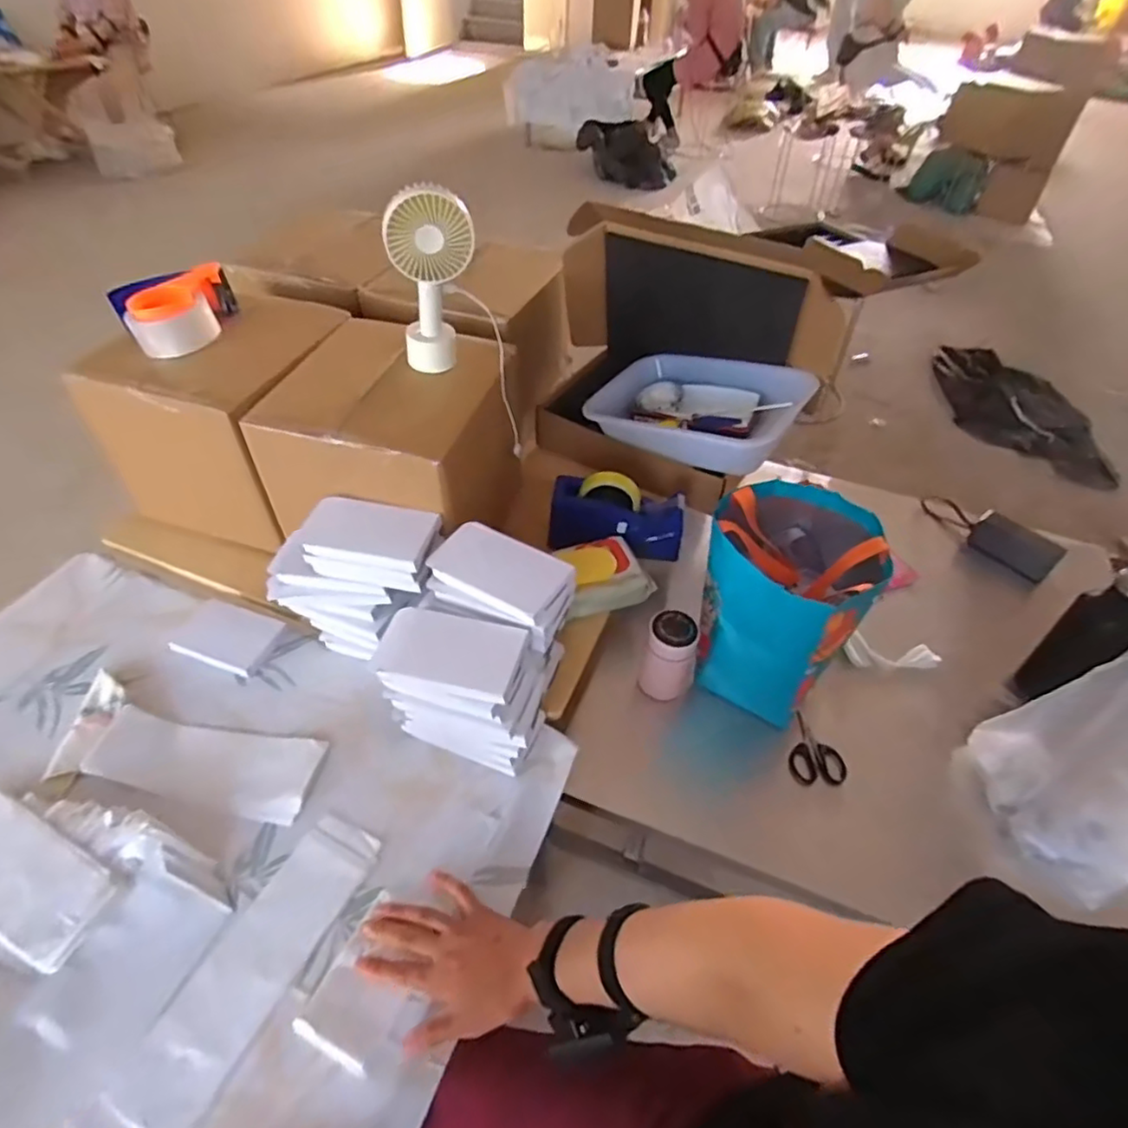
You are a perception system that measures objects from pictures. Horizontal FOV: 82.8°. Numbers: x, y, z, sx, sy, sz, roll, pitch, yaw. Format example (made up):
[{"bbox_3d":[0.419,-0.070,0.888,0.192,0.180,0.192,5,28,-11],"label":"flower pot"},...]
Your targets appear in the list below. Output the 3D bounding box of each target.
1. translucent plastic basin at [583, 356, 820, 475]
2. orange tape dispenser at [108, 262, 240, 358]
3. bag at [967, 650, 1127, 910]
[{"bbox_3d":[0.234,-0.275,1.095,0.320,0.103,0.221,24,50,20],"label":"translucent plastic basin"},{"bbox_3d":[-0.527,-0.350,0.882,0.146,0.074,0.095,-24,52,-24],"label":"orange tape dispenser"},{"bbox_3d":[0.628,0.226,0.719,0.177,0.225,0.200,-2,46,-4],"label":"bag"}]

